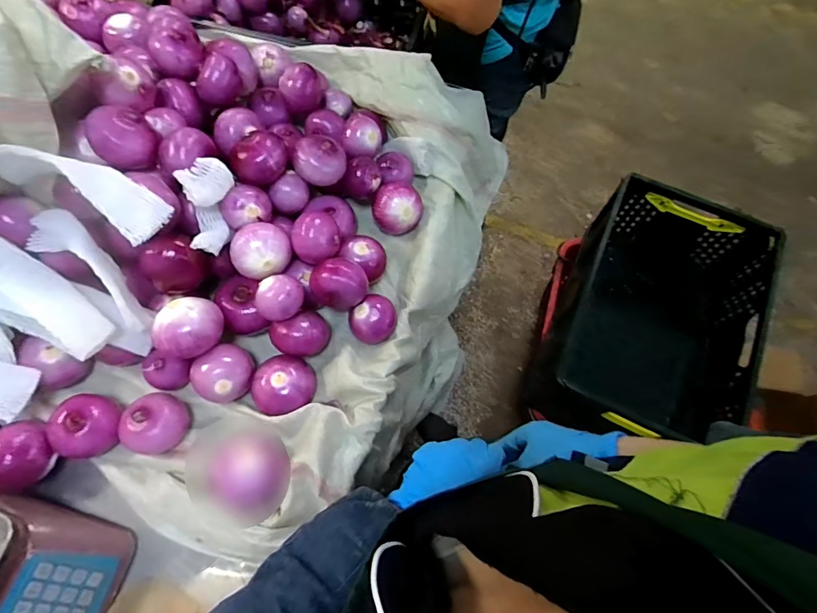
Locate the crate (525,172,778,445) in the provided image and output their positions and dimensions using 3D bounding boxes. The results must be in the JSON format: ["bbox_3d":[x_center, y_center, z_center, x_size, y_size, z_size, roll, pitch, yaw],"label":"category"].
[{"bbox_3d":[0.615,0.029,1.195,0.439,0.329,0.650,20,72,6],"label":"crate"}]

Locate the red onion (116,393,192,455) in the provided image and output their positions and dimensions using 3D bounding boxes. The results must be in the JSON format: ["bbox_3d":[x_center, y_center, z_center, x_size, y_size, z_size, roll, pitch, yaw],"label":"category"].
[{"bbox_3d":[-0.368,0.168,0.659,0.079,0.060,0.080,7,71,2],"label":"red onion"}]

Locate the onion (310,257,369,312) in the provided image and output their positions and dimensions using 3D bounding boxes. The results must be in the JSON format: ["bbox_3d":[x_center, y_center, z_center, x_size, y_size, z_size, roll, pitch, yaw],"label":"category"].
[{"bbox_3d":[-0.103,-0.033,0.679,0.073,0.059,0.069,0,71,0],"label":"onion"}]

